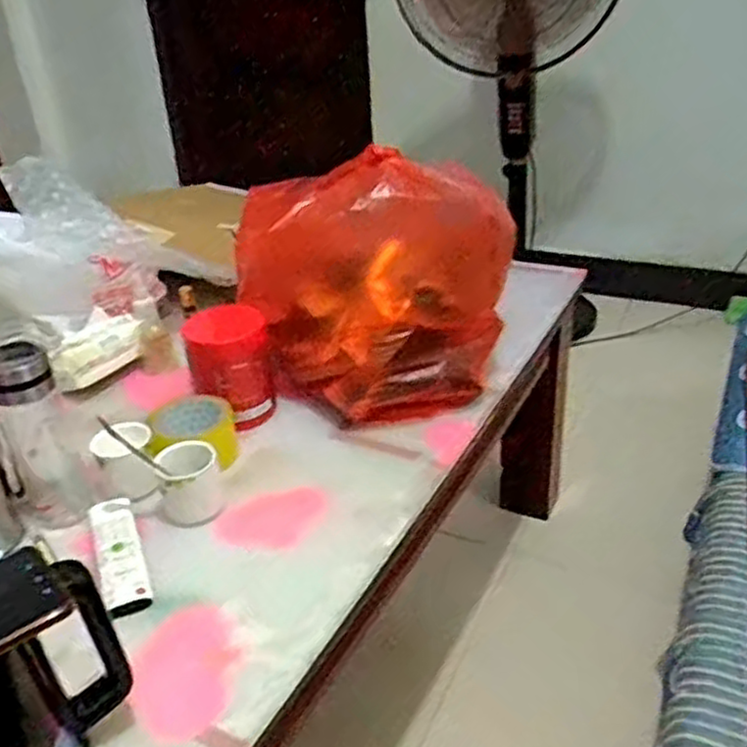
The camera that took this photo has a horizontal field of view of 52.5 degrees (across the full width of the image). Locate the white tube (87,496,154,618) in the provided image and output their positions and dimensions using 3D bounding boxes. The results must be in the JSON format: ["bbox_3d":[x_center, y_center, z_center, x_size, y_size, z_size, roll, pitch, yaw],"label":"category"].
[{"bbox_3d":[-0.257,0.180,0.764,0.043,0.015,0.169,-15,33,-19],"label":"white tube"}]

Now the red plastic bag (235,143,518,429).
[{"bbox_3d":[0.001,-0.127,0.994,0.294,0.266,0.279,23,40,36],"label":"red plastic bag"}]

